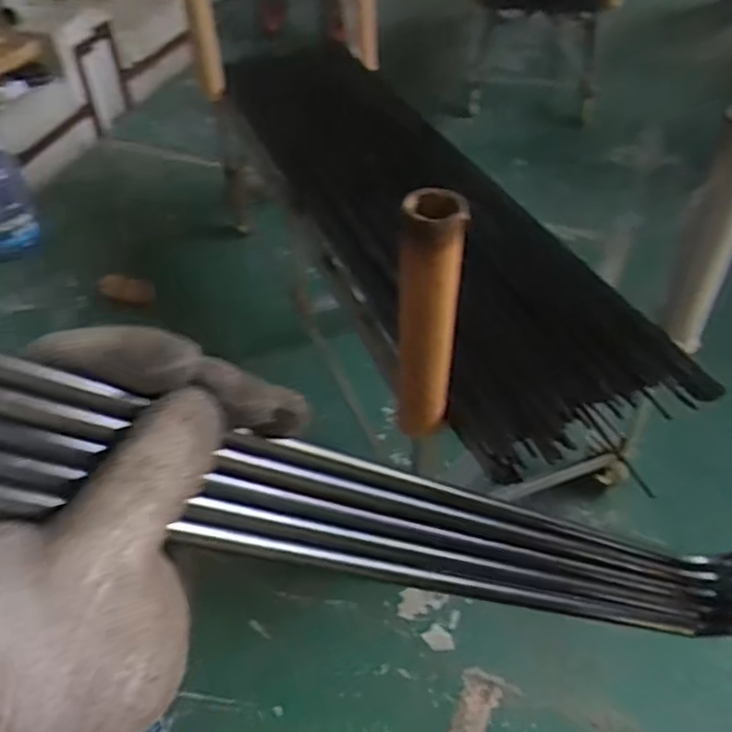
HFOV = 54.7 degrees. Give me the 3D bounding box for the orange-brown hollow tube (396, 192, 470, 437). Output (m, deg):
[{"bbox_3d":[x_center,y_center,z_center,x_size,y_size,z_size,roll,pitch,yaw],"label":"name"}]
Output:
[{"bbox_3d":[0.109,-0.066,1.233,0.101,0.517,0.089,3,44,5],"label":"orange-brown hollow tube"}]

